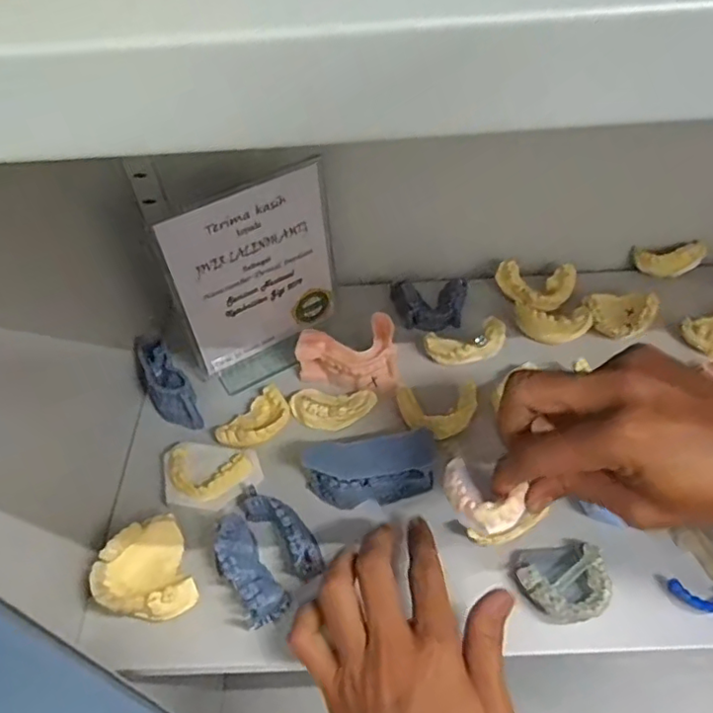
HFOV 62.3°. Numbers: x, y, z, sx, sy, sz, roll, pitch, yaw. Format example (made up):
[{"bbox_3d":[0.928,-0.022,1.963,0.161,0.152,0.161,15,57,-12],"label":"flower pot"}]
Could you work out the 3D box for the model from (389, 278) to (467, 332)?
[{"bbox_3d":[0.070,-0.048,0.560,0.070,0.024,0.055,-4,49,1],"label":"model"}]

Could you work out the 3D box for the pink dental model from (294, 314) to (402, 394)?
[{"bbox_3d":[-0.006,0.003,0.506,0.085,0.042,0.052,-14,50,-8],"label":"pink dental model"}]

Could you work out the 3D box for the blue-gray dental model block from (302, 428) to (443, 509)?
[{"bbox_3d":[0.012,0.086,0.438,0.098,0.045,0.035,-10,49,-5],"label":"blue-gray dental model block"}]

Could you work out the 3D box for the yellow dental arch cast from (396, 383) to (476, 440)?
[{"bbox_3d":[0.063,0.044,0.475,0.064,0.021,0.048,5,50,9],"label":"yellow dental arch cast"}]

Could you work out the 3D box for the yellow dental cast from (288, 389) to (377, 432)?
[{"bbox_3d":[-0.021,0.043,0.490,0.070,0.017,0.035,7,50,10],"label":"yellow dental cast"}]

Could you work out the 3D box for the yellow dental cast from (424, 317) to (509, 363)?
[{"bbox_3d":[0.096,-0.012,0.514,0.068,0.027,0.031,-3,49,2],"label":"yellow dental cast"}]

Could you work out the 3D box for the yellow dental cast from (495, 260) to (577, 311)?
[{"bbox_3d":[0.169,-0.066,0.558,0.072,0.021,0.048,5,50,8],"label":"yellow dental cast"}]

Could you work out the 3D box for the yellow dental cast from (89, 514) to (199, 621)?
[{"bbox_3d":[-0.142,0.148,0.396,0.057,0.034,0.064,-21,51,-14],"label":"yellow dental cast"}]

